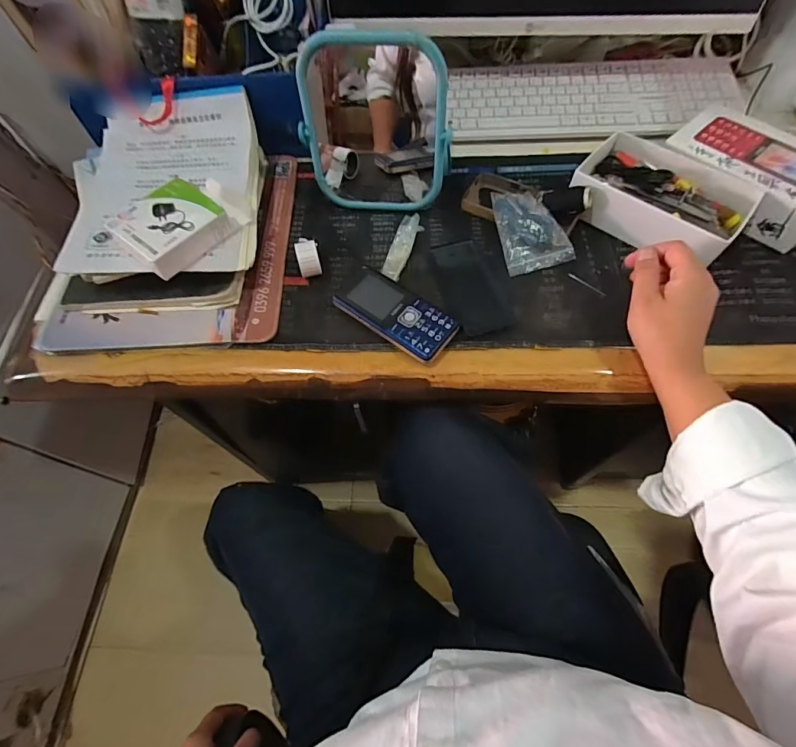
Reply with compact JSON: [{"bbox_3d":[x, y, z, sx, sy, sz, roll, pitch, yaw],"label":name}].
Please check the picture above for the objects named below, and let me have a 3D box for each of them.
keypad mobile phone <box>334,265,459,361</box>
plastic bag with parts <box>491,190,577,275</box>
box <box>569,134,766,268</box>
[{"bbox_3d":[-0.007,-0.064,0.437,0.135,0.020,0.059,35,70,18],"label":"keypad mobile phone"},{"bbox_3d":[0.147,-0.163,0.474,0.066,0.027,0.102,-11,63,-3],"label":"plastic bag with parts"},{"bbox_3d":[0.289,-0.197,0.468,0.175,0.047,0.110,40,71,20],"label":"box"}]

